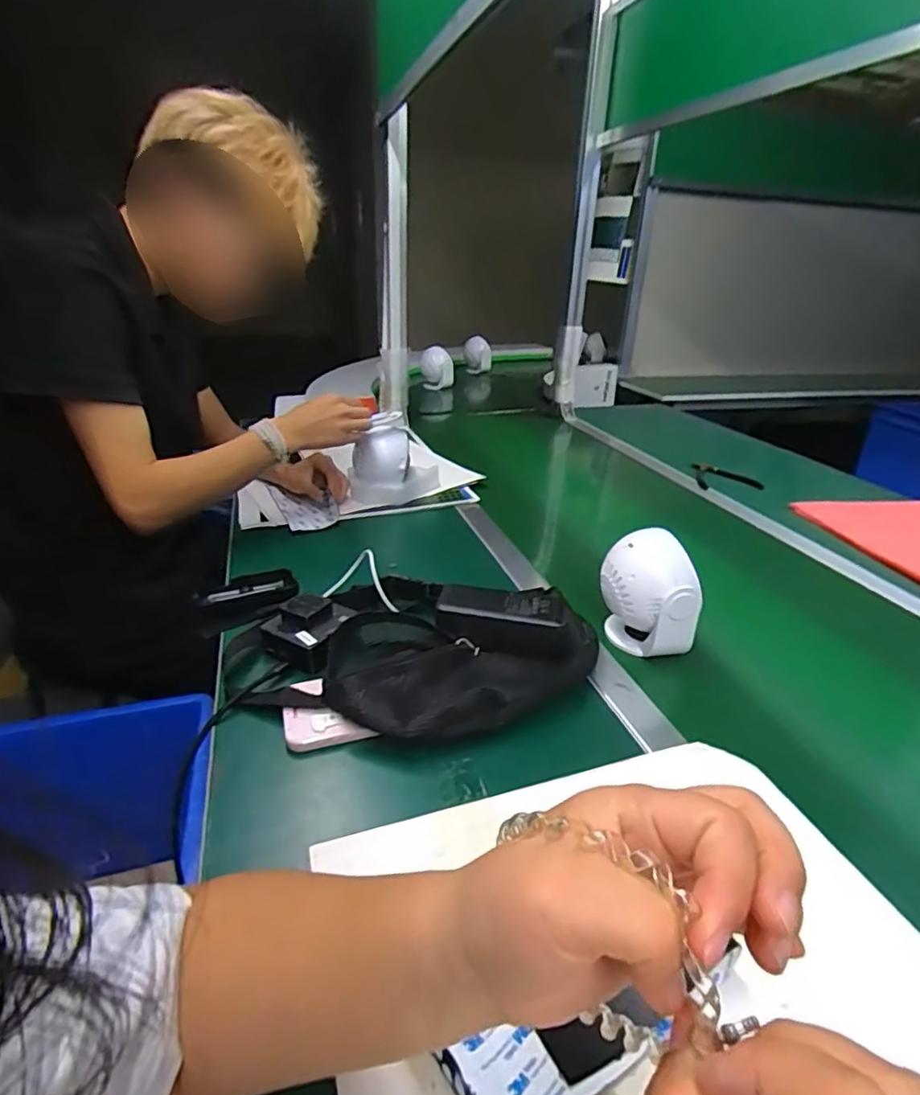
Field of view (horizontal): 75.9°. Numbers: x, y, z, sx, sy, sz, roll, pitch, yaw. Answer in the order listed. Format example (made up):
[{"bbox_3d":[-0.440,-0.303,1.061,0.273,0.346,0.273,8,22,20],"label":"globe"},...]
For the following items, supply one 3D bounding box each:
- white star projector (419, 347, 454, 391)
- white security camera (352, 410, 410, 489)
[{"bbox_3d":[-0.074,-0.559,1.858,0.109,0.115,0.081,-1,26,-5],"label":"white star projector"},{"bbox_3d":[-0.130,-0.153,0.964,0.088,0.116,0.081,-1,26,-10],"label":"white security camera"}]

